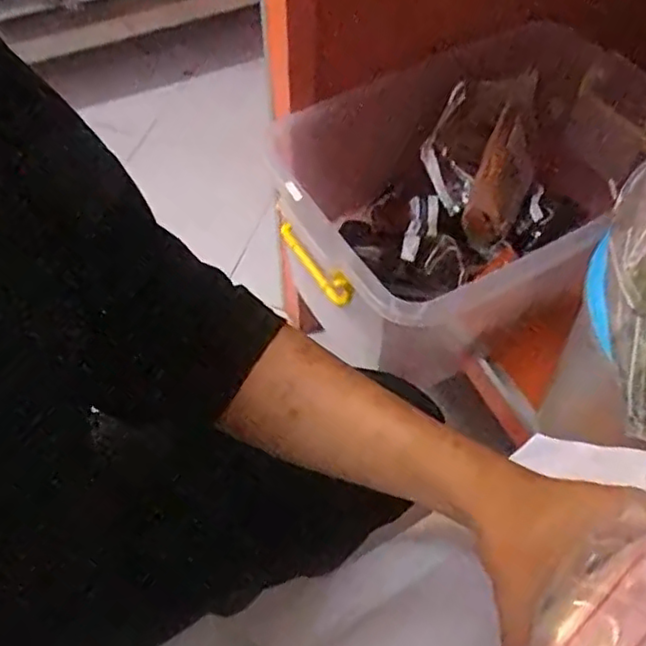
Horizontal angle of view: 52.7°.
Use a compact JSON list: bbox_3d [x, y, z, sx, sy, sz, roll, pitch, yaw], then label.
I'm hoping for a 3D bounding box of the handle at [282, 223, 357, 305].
[{"bbox_3d":[-0.010,-0.064,0.628,0.010,0.048,0.123,-28,61,-18],"label":"handle"}]

